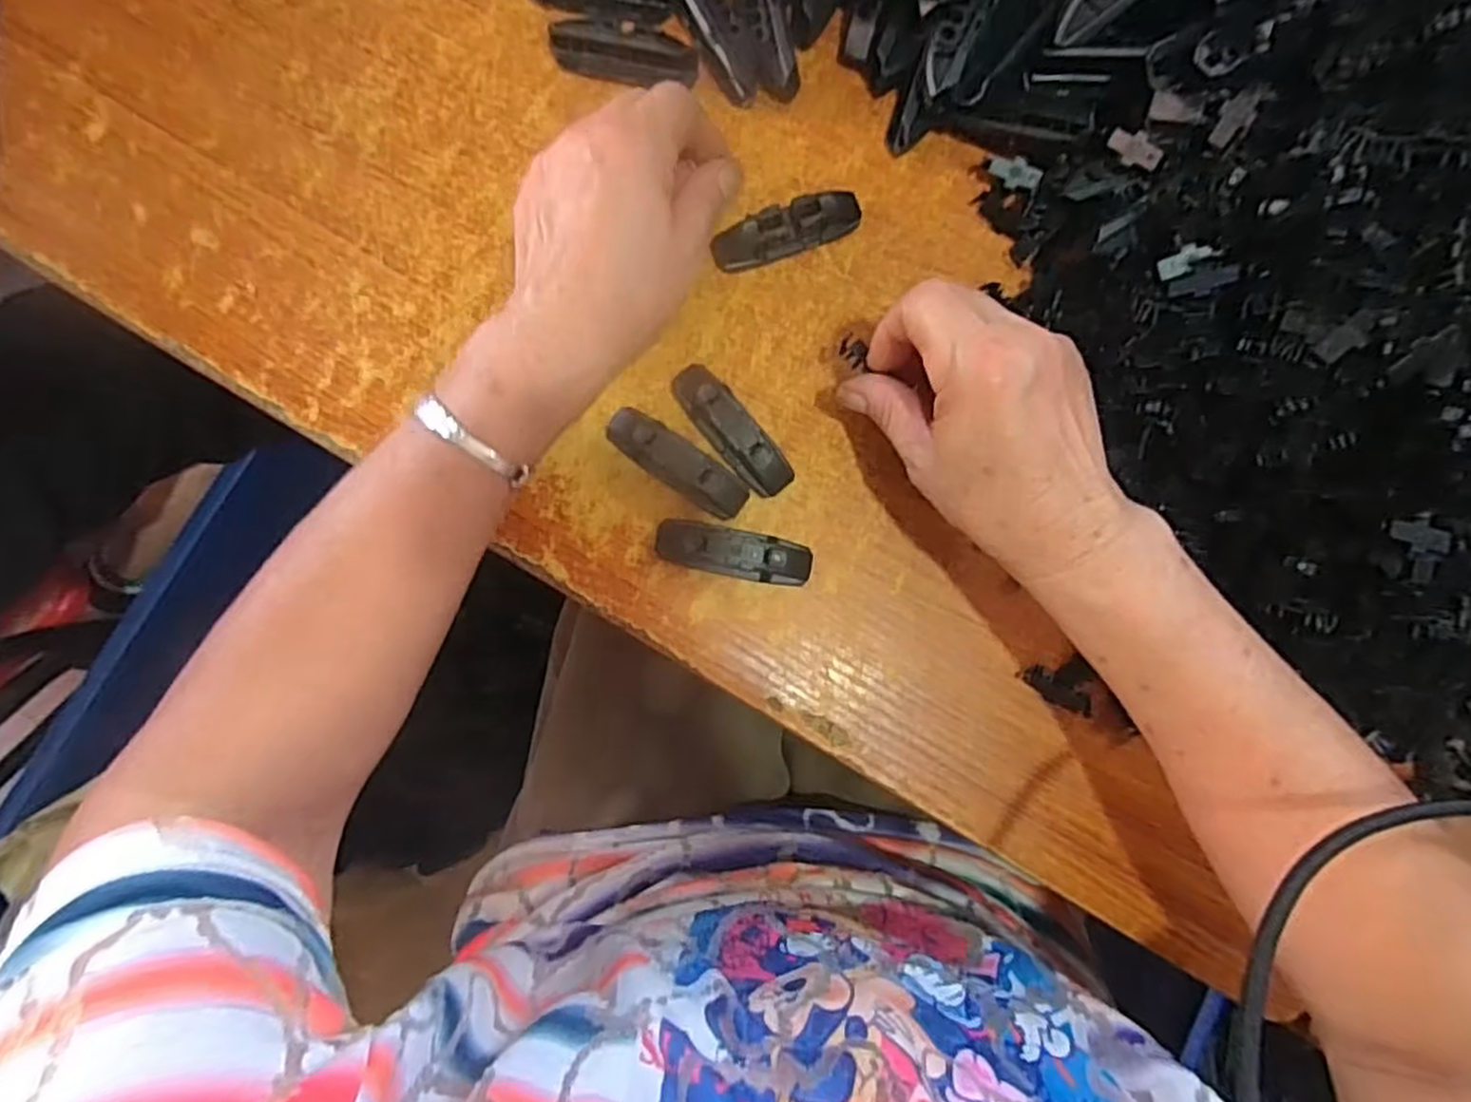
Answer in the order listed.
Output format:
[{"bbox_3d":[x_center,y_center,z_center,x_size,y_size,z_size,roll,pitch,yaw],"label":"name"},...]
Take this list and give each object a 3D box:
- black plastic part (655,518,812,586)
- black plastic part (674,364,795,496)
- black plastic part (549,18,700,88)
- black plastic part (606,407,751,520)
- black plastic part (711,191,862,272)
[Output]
[{"bbox_3d":[-0.001,0.001,0.357,0.072,0.020,0.021,10,85,-2],"label":"black plastic part"},{"bbox_3d":[-0.002,-0.057,0.362,0.020,0.019,0.073,-37,88,-5],"label":"black plastic part"},{"bbox_3d":[-0.054,-0.241,0.373,0.071,0.019,0.018,12,85,-2],"label":"black plastic part"},{"bbox_3d":[-0.028,-0.041,0.360,0.072,0.021,0.022,36,85,0],"label":"black plastic part"},{"bbox_3d":[0.026,-0.155,0.369,0.073,0.019,0.020,-21,87,-5],"label":"black plastic part"}]

